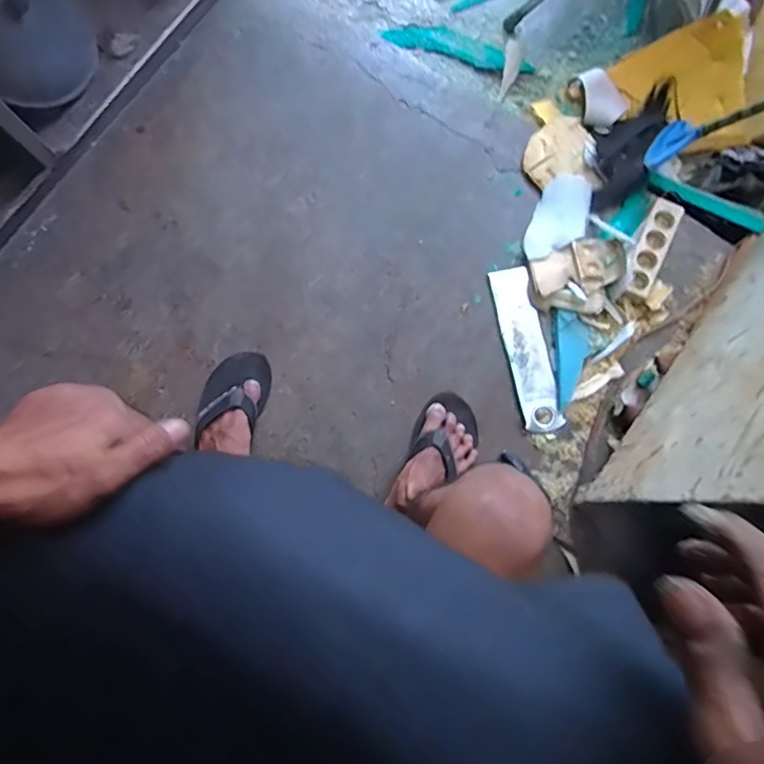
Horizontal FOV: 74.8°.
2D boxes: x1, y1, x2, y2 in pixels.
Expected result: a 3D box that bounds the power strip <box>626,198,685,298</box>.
[{"bbox_3d":[0.495,-0.247,0.920,0.063,0.033,0.201,27,81,6],"label":"power strip"}]

